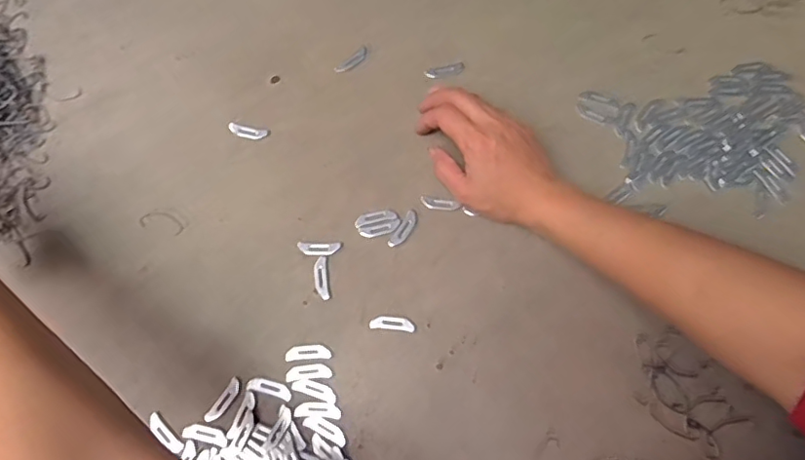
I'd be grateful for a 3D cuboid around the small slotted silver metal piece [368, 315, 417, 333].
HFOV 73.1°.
[{"bbox_3d":[-0.008,0.073,0.430,0.035,0.004,0.012,5,74,3],"label":"small slotted silver metal piece"}]

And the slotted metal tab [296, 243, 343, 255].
[{"bbox_3d":[-0.069,0.015,0.450,0.036,0.004,0.011,1,74,2],"label":"slotted metal tab"}]

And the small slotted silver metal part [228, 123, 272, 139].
[{"bbox_3d":[-0.138,-0.088,0.483,0.038,0.004,0.012,12,74,5],"label":"small slotted silver metal part"}]

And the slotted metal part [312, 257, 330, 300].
[{"bbox_3d":[-0.067,0.040,0.443,0.012,0.004,0.034,-7,74,0],"label":"slotted metal part"}]

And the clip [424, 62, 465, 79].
[{"bbox_3d":[0.039,-0.145,0.493,0.037,0.004,0.011,-17,74,-3],"label":"clip"}]

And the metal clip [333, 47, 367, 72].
[{"bbox_3d":[-0.046,-0.156,0.500,0.035,0.004,0.011,-38,76,-9],"label":"metal clip"}]

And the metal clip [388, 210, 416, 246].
[{"bbox_3d":[0.002,-0.001,0.453,0.011,0.004,0.035,32,77,10],"label":"metal clip"}]

